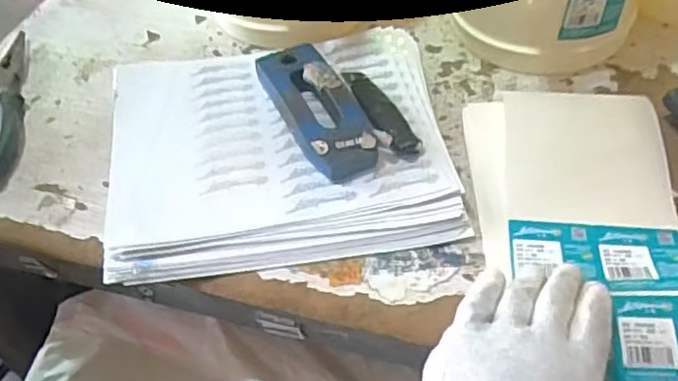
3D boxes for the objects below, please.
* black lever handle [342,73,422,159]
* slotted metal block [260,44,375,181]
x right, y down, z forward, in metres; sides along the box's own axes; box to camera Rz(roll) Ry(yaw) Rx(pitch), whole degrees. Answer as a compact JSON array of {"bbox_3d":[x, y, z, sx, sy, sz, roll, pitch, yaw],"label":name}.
[{"bbox_3d":[0.031,-0.062,0.488,0.021,0.007,0.107,-20,51,-12],"label":"black lever handle"},{"bbox_3d":[-0.018,-0.066,0.484,0.050,0.026,0.138,-22,51,-13],"label":"slotted metal block"}]

